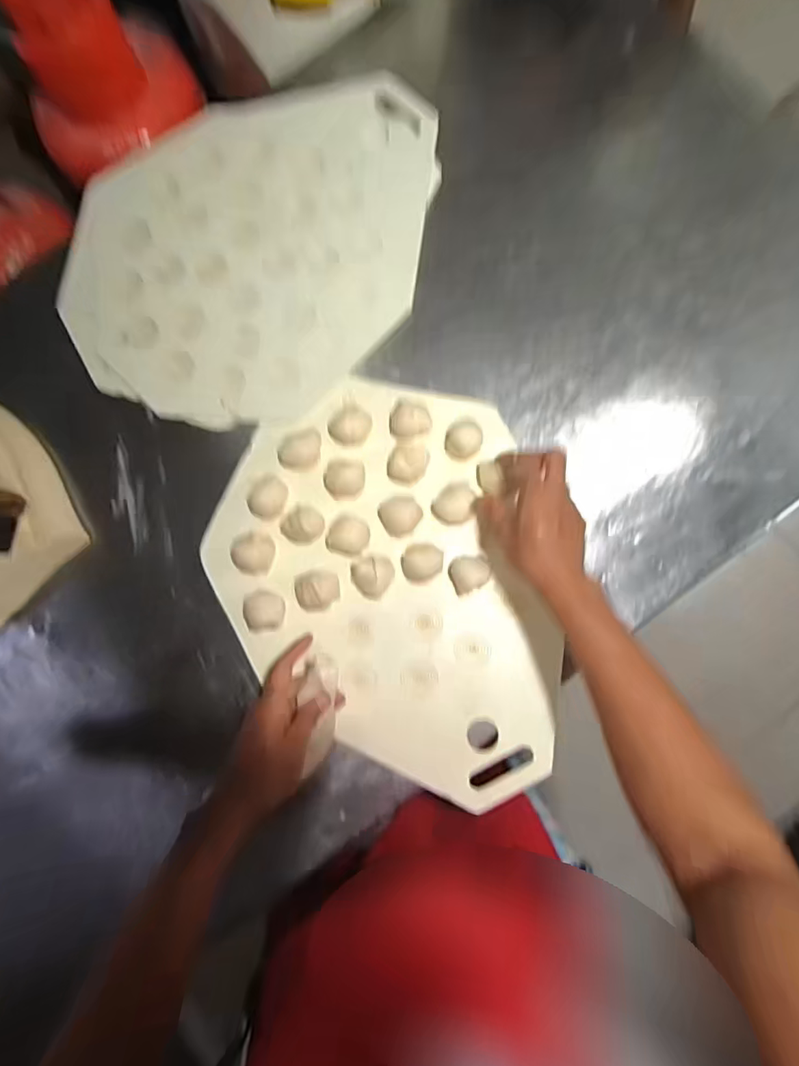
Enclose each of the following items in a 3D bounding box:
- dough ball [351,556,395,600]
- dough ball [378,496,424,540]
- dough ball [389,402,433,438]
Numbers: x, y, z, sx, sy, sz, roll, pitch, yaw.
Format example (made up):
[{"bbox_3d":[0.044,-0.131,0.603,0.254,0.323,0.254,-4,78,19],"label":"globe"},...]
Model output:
[{"bbox_3d":[-0.034,0.048,0.615,0.047,0.033,0.049,-1,83,4],"label":"dough ball"},{"bbox_3d":[0.000,-0.022,0.625,0.048,0.033,0.049,-1,83,4],"label":"dough ball"},{"bbox_3d":[0.013,-0.133,0.624,0.050,0.028,0.041,3,84,5],"label":"dough ball"}]

